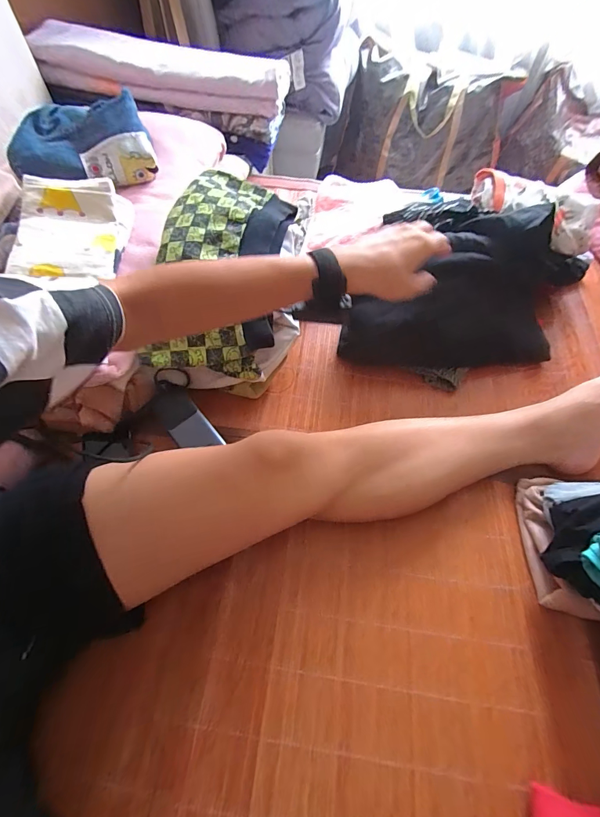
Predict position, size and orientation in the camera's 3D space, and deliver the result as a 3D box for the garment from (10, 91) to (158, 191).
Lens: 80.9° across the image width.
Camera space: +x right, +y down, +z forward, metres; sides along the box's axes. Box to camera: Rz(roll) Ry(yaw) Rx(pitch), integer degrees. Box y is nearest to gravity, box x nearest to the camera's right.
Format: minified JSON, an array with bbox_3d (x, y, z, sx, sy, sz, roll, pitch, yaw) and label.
[{"bbox_3d":[-0.380,-0.452,0.613,0.224,0.084,0.195,-32,63,-20],"label":"garment"}]

